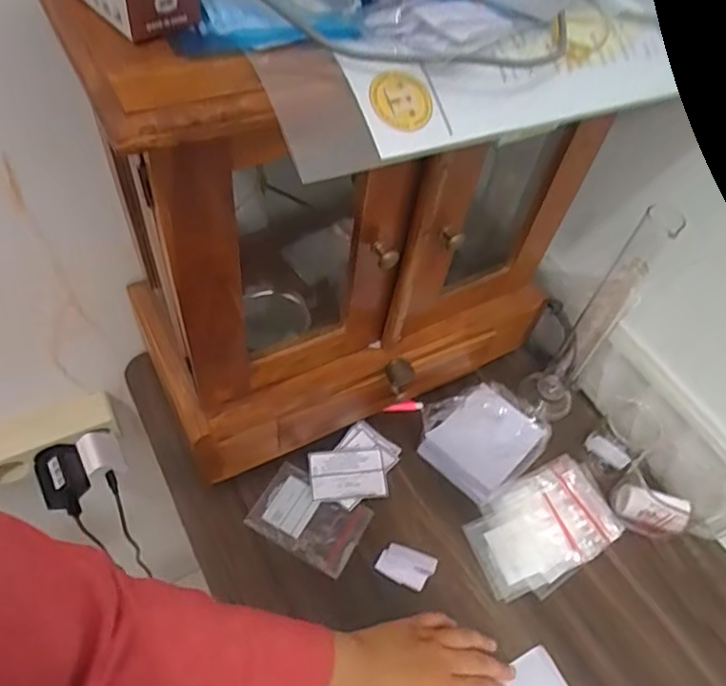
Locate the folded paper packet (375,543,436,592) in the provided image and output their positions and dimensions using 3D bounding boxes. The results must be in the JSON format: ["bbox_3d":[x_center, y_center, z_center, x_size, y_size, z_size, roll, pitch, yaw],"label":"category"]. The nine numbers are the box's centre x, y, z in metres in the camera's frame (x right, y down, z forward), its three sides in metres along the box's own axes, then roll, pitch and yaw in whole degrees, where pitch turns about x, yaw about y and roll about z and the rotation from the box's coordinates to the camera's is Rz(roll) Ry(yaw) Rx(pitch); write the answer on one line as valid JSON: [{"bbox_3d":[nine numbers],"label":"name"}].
[{"bbox_3d":[0.039,0.201,0.526,0.050,0.008,0.031,23,53,11],"label":"folded paper packet"}]

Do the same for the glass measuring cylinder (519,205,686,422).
[{"bbox_3d":[0.221,-0.022,0.558,0.051,0.263,0.049,28,55,15],"label":"glass measuring cylinder"}]

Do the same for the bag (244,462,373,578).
[{"bbox_3d":[-0.050,0.163,0.545,0.100,0.006,0.068,27,54,15],"label":"bag"}]

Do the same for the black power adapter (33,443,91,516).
[{"bbox_3d":[-0.316,0.143,0.613,0.044,0.039,0.064,-19,57,-20],"label":"black power adapter"}]

